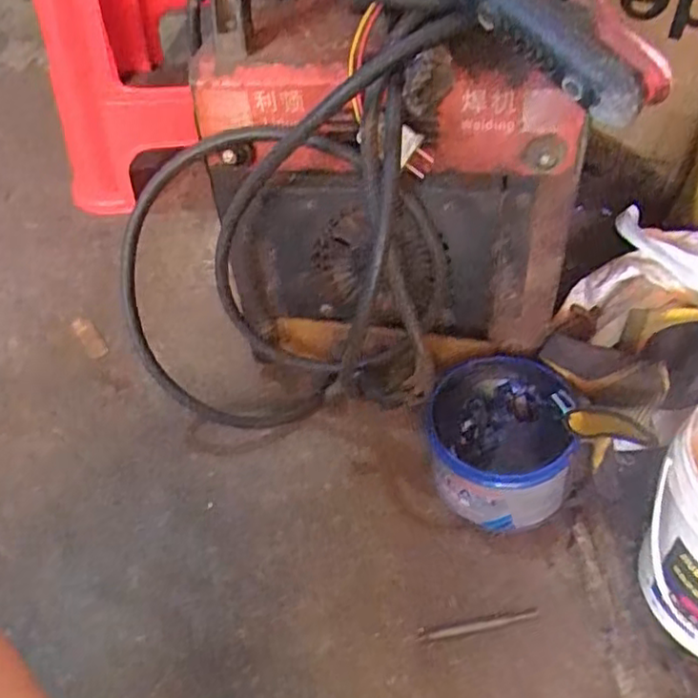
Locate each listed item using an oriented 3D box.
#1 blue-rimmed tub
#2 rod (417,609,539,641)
[{"bbox_3d":[0.126,0.079,0.579,0.113,0.100,0.116,-3,49,3],"label":"blue-rimmed tub"},{"bbox_3d":[0.102,0.215,0.530,0.093,0.004,0.008,-10,49,-4],"label":"rod"}]

